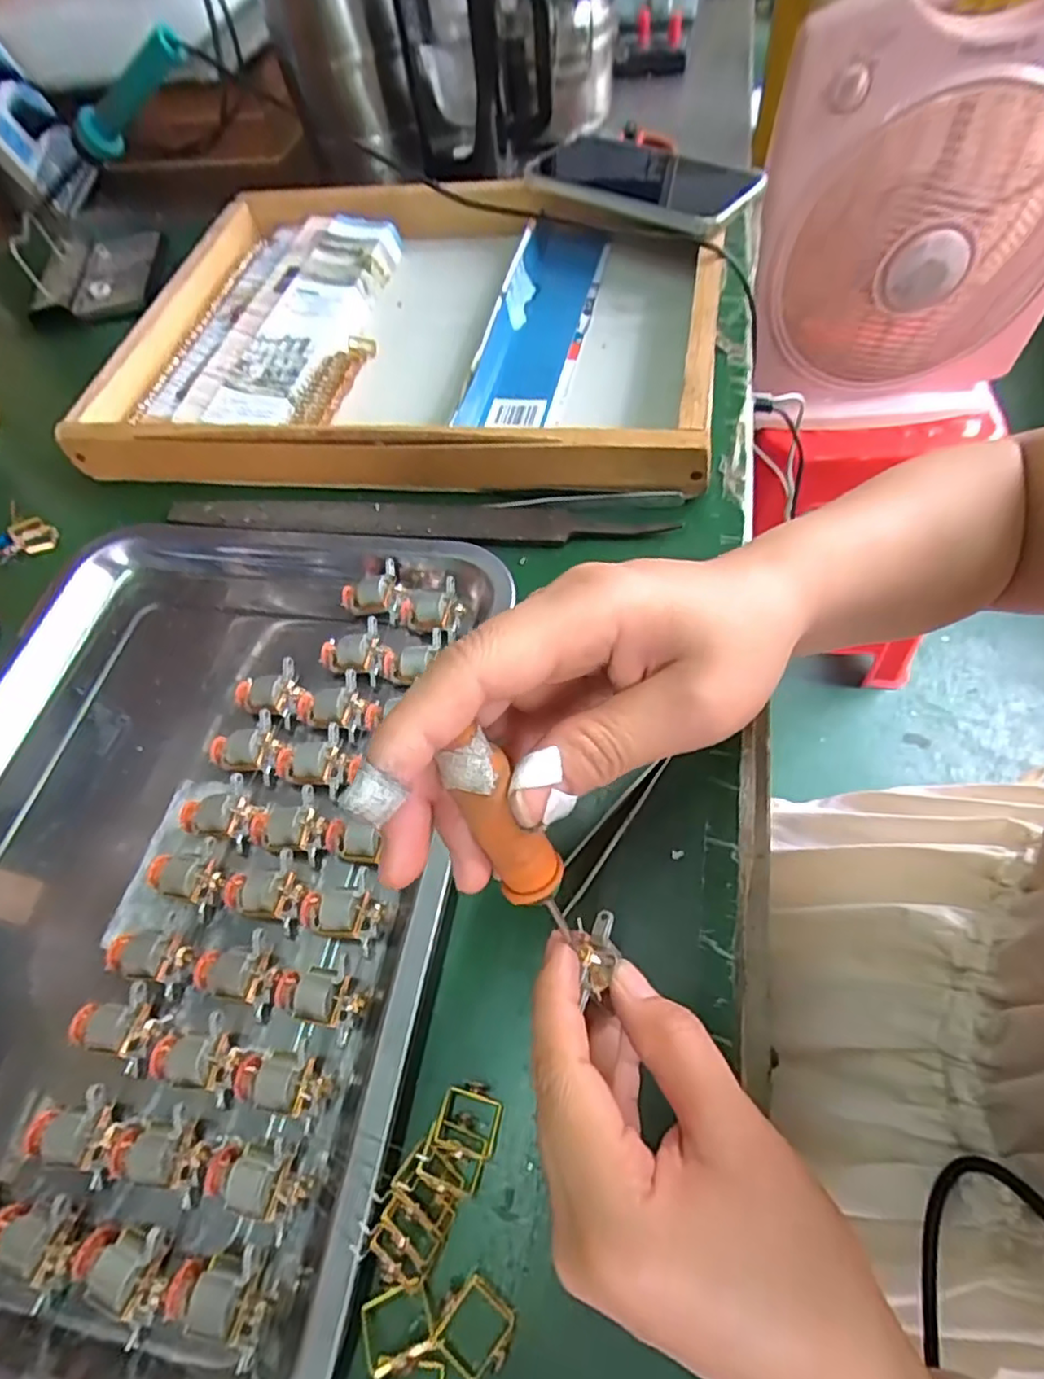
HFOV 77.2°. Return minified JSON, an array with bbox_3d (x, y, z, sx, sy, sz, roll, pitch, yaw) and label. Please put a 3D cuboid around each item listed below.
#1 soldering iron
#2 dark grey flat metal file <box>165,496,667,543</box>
[{"bbox_3d":[-0.310,-0.421,0.488,0.203,0.028,0.022,-11,54,32],"label":"soldering iron"},{"bbox_3d":[-0.068,-0.100,0.379,0.296,0.005,0.024,6,68,11],"label":"dark grey flat metal file"}]

